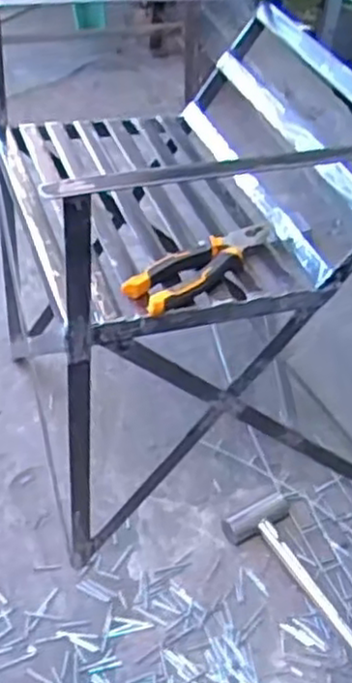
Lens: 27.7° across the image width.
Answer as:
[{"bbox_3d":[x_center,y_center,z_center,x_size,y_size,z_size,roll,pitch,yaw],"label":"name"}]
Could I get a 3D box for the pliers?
[{"bbox_3d":[0.026,-0.084,0.753,0.061,0.024,0.189,35,51,24],"label":"pliers"}]

